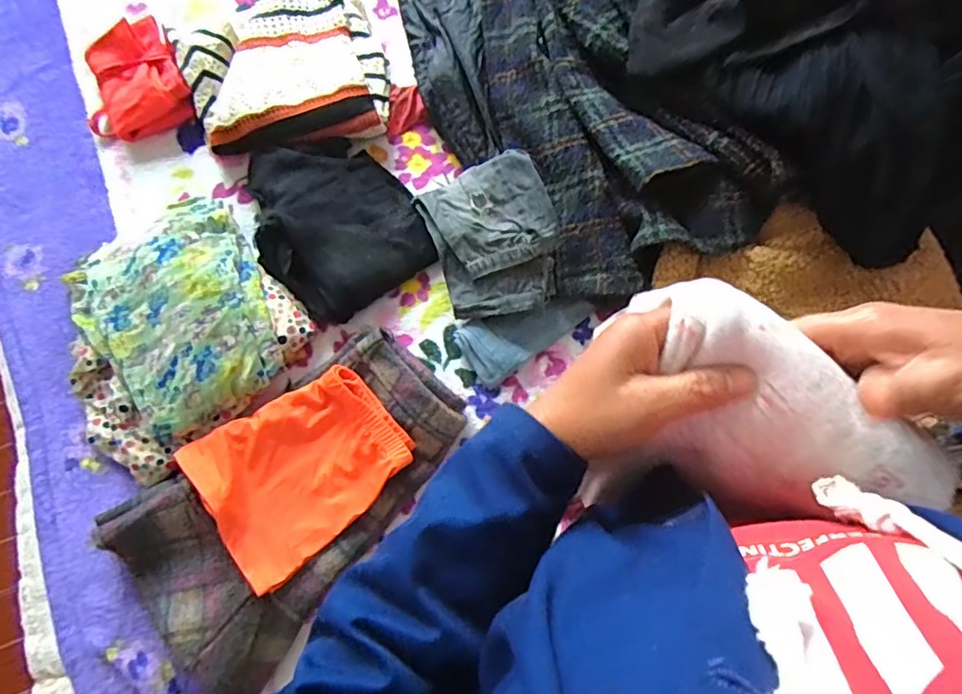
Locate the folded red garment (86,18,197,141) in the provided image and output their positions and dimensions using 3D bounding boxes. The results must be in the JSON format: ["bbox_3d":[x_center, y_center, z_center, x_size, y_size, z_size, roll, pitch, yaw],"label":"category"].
[{"bbox_3d":[-0.468,-0.349,0.758,0.138,0.046,0.144,-24,76,-6],"label":"folded red garment"}]

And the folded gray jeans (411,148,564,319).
[{"bbox_3d":[0.020,-0.127,0.677,0.154,0.063,0.181,-24,82,19],"label":"folded gray jeans"}]

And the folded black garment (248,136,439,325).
[{"bbox_3d":[-0.188,-0.167,0.707,0.197,0.054,0.247,-38,78,-10],"label":"folded black garment"}]

